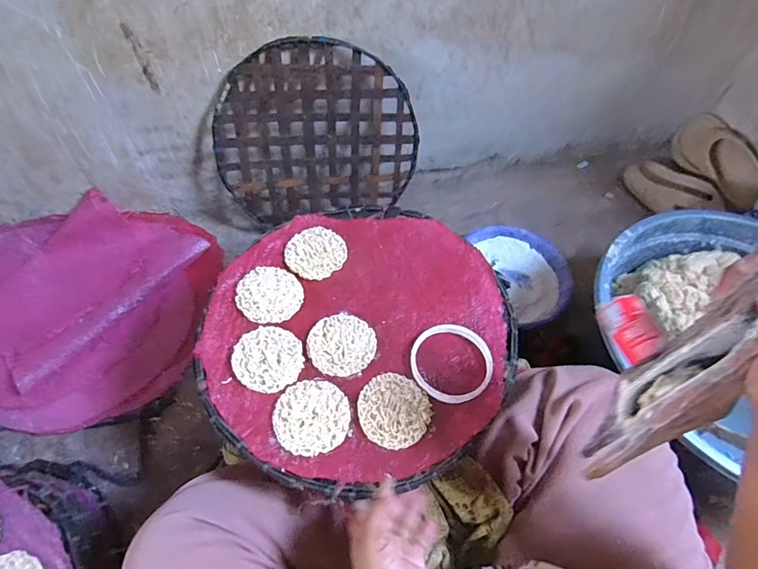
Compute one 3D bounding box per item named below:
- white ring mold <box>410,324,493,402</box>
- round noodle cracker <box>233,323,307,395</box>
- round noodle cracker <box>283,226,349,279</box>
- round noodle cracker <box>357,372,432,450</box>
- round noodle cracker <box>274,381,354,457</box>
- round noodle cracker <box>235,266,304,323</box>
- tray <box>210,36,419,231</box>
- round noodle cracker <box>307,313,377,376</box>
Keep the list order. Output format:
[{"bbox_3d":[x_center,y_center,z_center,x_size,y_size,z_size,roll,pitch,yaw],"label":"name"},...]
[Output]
[{"bbox_3d":[0.080,0.084,0.473,0.087,0.009,0.089,1,56,-1],"label":"white ring mold"},{"bbox_3d":[-0.123,0.079,0.480,0.079,0.004,0.073,1,56,-1],"label":"round noodle cracker"},{"bbox_3d":[-0.083,-0.044,0.563,0.074,0.009,0.074,1,56,-1],"label":"round noodle cracker"},{"bbox_3d":[0.015,0.128,0.445,0.075,0.008,0.070,1,56,-1],"label":"round noodle cracker"},{"bbox_3d":[-0.068,0.133,0.440,0.074,0.008,0.076,1,56,-1],"label":"round noodle cracker"},{"bbox_3d":[-0.133,0.011,0.524,0.079,0.006,0.073,1,56,-1],"label":"round noodle cracker"},{"bbox_3d":[-0.105,-0.245,0.730,0.326,0.296,0.025,-8,37,-4],"label":"tray"},{"bbox_3d":[-0.042,0.066,0.490,0.073,0.008,0.073,1,56,-1],"label":"round noodle cracker"}]

